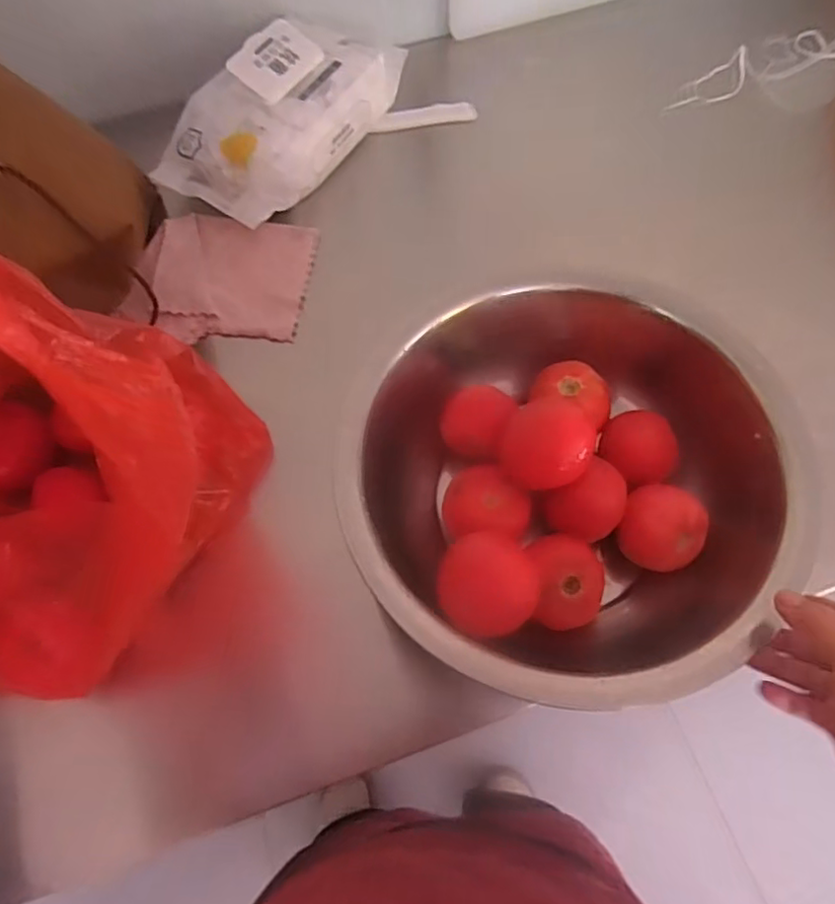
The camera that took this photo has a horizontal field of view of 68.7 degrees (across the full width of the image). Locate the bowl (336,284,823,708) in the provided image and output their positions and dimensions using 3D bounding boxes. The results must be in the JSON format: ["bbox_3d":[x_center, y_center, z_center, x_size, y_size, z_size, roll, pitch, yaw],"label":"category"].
[{"bbox_3d":[0.122,0.033,0.495,0.310,0.133,0.303,-1,65,2],"label":"bowl"}]

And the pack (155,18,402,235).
[{"bbox_3d":[-0.150,-0.378,0.659,0.145,0.083,0.276,30,70,16],"label":"pack"}]

